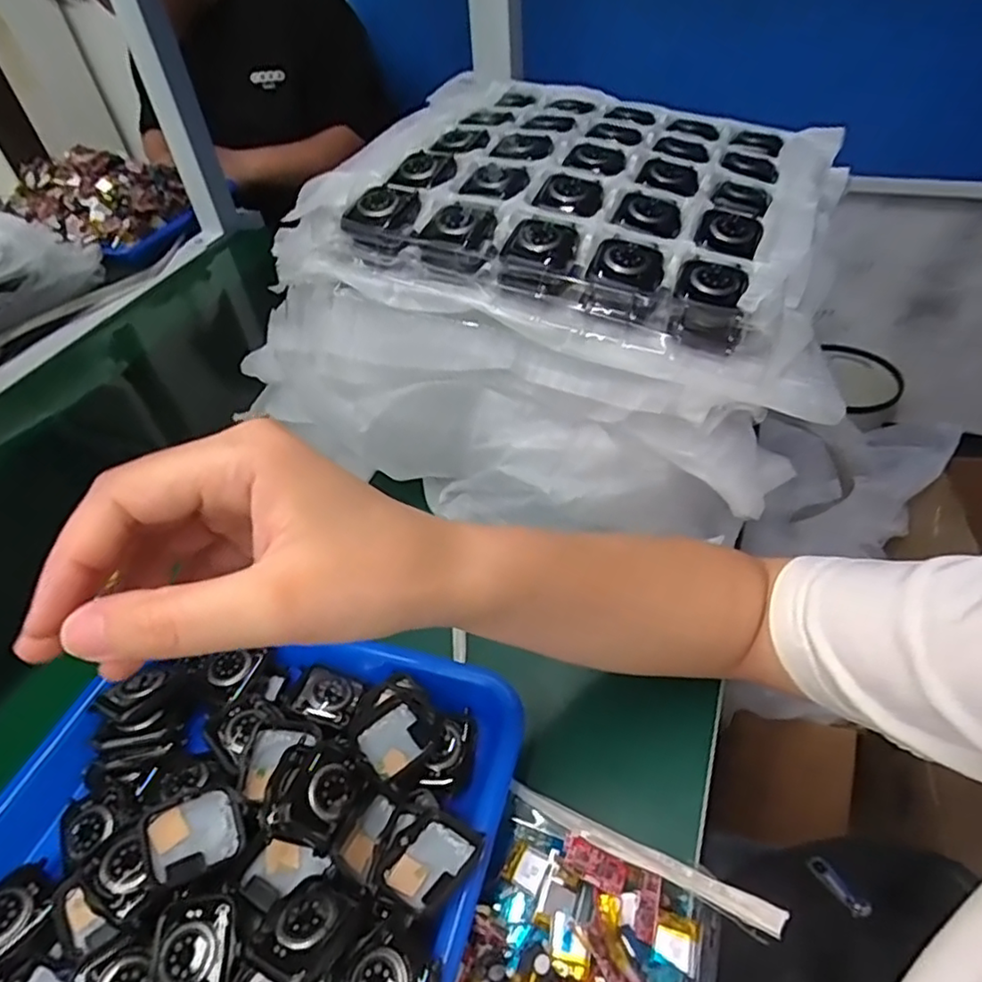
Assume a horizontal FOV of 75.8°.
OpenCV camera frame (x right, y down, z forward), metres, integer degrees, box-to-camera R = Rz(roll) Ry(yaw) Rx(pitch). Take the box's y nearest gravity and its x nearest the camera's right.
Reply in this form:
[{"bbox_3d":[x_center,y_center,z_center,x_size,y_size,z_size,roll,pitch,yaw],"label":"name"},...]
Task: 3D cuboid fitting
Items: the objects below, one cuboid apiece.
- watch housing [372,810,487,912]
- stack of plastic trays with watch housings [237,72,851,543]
[{"bbox_3d":[-0.027,0.165,0.282,0.032,0.006,0.041,13,35,38],"label":"watch housing"},{"bbox_3d":[0.043,-0.122,0.440,0.337,0.191,0.304,10,49,15],"label":"stack of plastic trays with watch housings"}]

